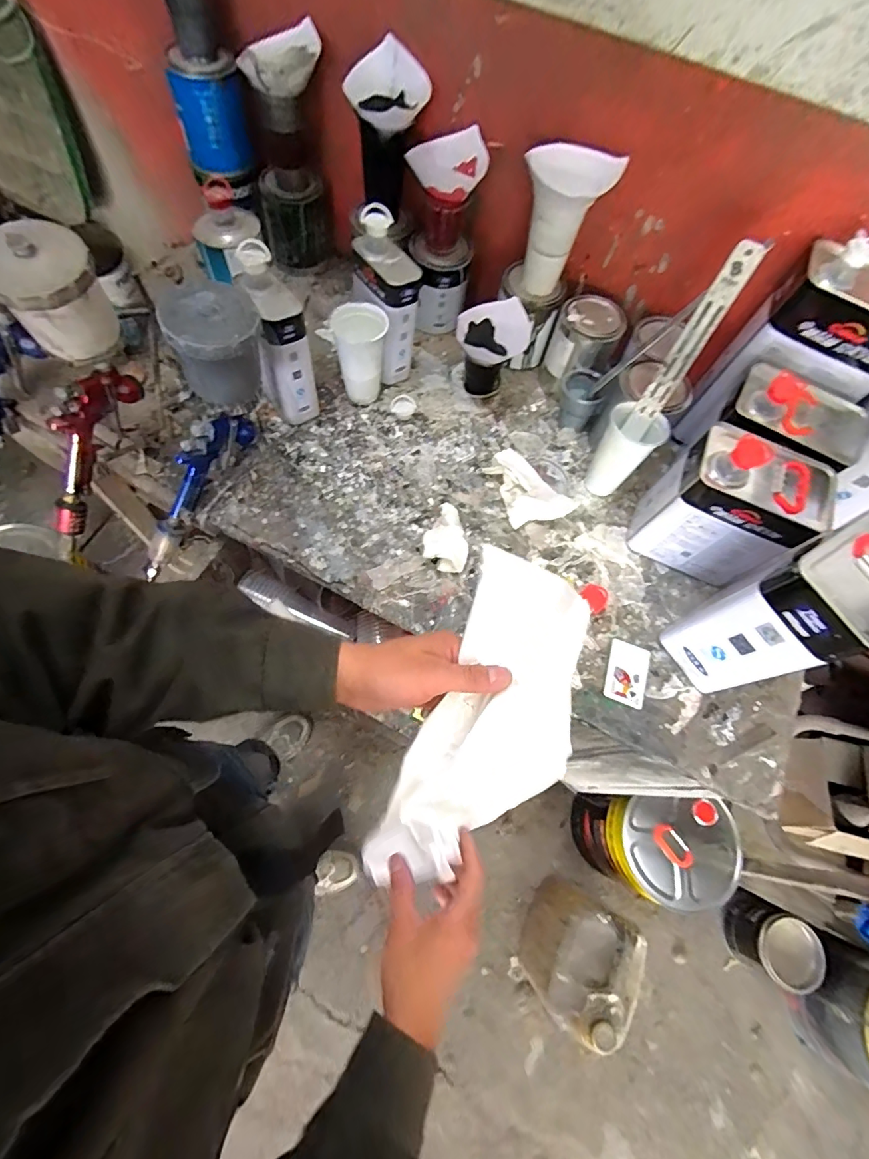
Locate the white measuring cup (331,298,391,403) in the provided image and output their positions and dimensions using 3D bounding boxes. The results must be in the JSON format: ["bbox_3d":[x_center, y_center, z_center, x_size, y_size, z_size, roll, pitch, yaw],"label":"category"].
[{"bbox_3d":[-0.116,-0.353,0.755,0.079,0.141,0.072,-8,68,-9],"label":"white measuring cup"}]

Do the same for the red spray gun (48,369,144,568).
[{"bbox_3d":[-0.497,-0.176,0.671,0.048,0.120,0.251,33,108,14],"label":"red spray gun"}]

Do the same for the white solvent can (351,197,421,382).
[{"bbox_3d":[-0.080,-0.434,0.760,0.083,0.214,0.115,-36,75,-18],"label":"white solvent can"}]

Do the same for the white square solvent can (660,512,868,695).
[{"bbox_3d":[0.428,0.035,0.573,0.164,0.259,0.112,-22,71,-14],"label":"white square solvent can"}]

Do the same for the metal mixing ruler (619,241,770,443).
[{"bbox_3d":[0.337,-0.305,0.645,0.036,0.255,0.009,28,41,1],"label":"metal mixing ruler"}]

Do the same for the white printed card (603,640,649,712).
[{"bbox_3d":[0.272,0.133,0.677,0.057,0.004,0.087,20,67,-1],"label":"white printed card"}]

